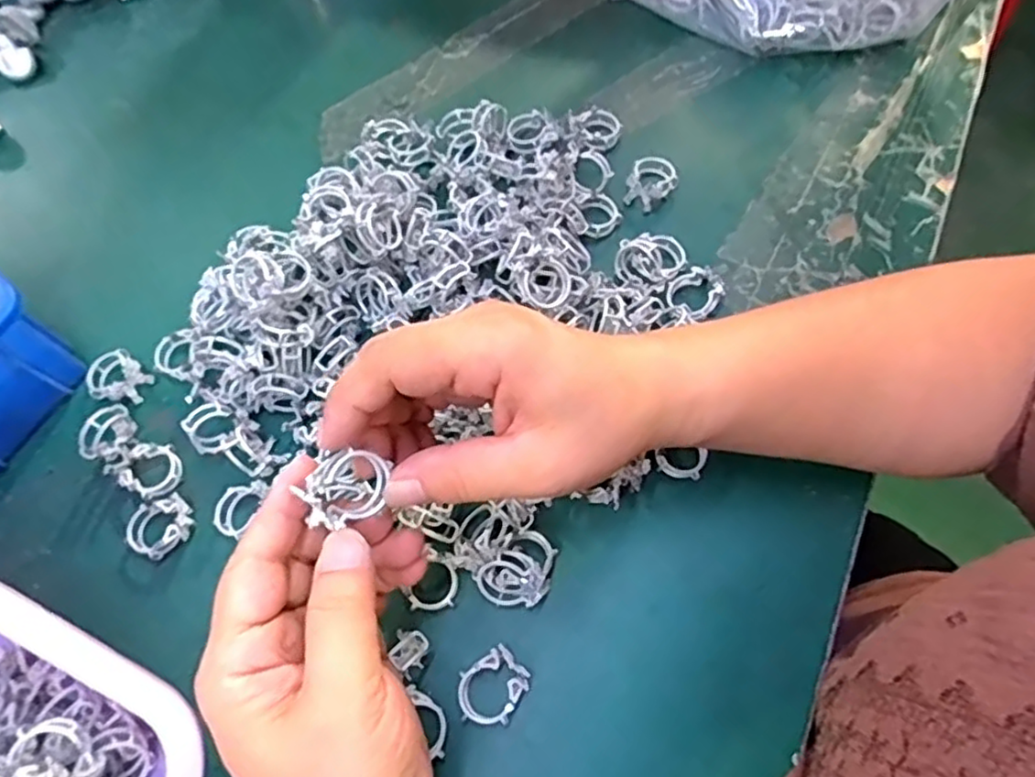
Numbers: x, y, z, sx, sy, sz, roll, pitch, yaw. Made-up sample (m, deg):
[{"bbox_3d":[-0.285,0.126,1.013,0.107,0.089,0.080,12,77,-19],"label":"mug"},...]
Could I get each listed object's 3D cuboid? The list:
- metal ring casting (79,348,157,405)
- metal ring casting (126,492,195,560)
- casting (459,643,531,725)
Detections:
[{"bbox_3d":[-0.216,-0.006,0.363,0.037,0.011,0.028,38,73,18],"label":"metal ring casting"},{"bbox_3d":[-0.172,0.066,0.325,0.030,0.009,0.025,-38,69,-13],"label":"metal ring casting"},{"bbox_3d":[-0.010,0.126,0.284,0.031,0.010,0.025,-42,70,-15],"label":"casting"}]

